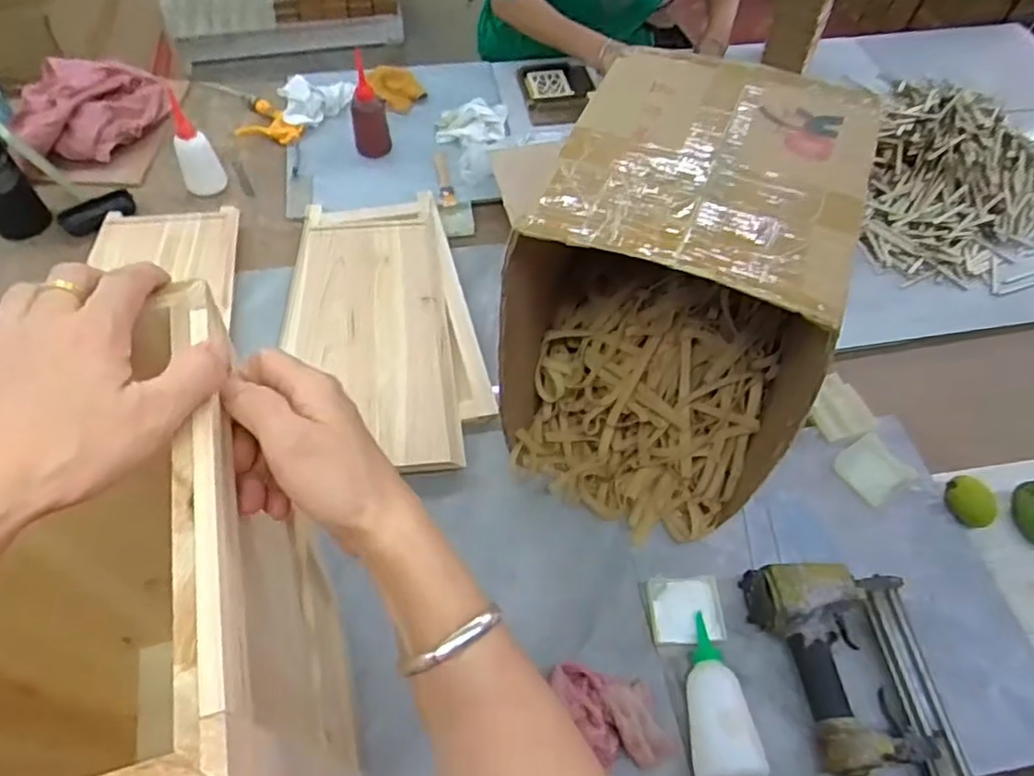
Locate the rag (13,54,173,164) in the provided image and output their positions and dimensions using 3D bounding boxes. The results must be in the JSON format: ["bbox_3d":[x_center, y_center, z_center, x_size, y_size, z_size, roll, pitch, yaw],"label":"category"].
[{"bbox_3d":[-0.719,-0.476,1.132,0.213,0.098,0.182,-13,57,-10],"label":"rag"}]

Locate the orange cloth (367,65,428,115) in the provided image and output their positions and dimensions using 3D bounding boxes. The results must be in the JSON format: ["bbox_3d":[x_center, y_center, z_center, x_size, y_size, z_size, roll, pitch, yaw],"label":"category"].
[{"bbox_3d":[-0.225,-0.573,1.241,0.107,0.034,0.071,40,64,22],"label":"orange cloth"}]

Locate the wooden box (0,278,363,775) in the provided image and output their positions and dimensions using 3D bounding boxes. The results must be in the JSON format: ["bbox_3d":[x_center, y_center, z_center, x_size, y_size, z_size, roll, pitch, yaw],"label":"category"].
[{"bbox_3d":[-0.261,0.144,0.380,0.251,0.263,0.252,-13,58,-10],"label":"wooden box"}]

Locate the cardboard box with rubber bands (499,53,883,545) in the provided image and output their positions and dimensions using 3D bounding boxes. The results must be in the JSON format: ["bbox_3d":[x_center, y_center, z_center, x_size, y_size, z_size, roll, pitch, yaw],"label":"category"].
[{"bbox_3d":[0.168,-0.077,0.692,0.284,0.377,0.310,26,59,15],"label":"cardboard box with rubber bands"}]

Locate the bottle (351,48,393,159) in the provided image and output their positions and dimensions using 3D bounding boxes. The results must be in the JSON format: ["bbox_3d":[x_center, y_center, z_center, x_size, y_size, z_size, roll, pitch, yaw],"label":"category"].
[{"bbox_3d":[-0.257,-0.473,1.110,0.054,0.149,0.058,-38,65,-23],"label":"bottle"}]

